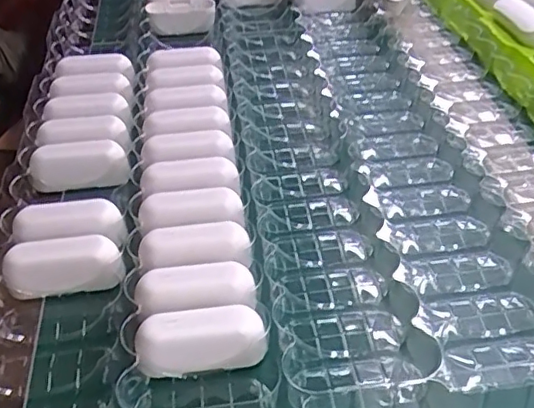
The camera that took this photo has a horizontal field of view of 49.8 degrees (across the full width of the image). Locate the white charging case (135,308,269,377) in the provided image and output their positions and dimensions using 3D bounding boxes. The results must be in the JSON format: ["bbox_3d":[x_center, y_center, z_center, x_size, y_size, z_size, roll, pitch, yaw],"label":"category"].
[{"bbox_3d":[-0.032,0.070,0.287,0.061,0.033,0.021,-4,42,-4],"label":"white charging case"}]

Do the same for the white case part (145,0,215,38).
[{"bbox_3d":[-0.086,-0.193,0.571,0.064,0.027,0.073,-7,42,-7],"label":"white case part"}]

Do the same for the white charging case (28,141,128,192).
[{"bbox_3d":[-0.127,-0.024,0.389,0.064,0.024,0.025,-7,42,-7],"label":"white charging case"}]

